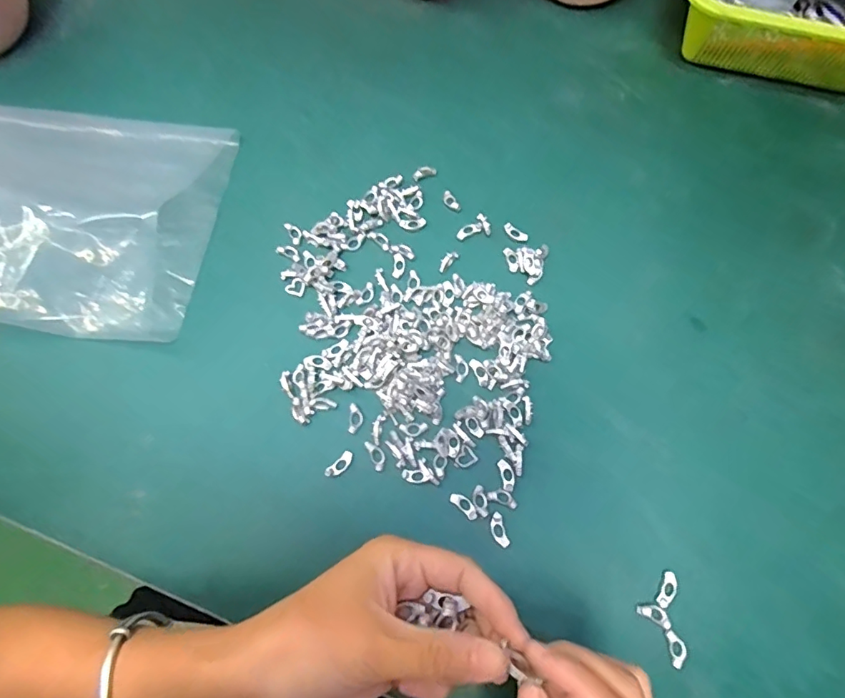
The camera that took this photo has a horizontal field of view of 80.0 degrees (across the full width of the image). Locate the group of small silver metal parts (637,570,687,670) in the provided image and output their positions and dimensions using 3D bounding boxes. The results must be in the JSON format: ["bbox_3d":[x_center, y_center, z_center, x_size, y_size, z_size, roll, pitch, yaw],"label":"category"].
[{"bbox_3d":[0.148,0.167,0.311,0.026,0.004,0.053,-1,71,0],"label":"group of small silver metal parts"}]

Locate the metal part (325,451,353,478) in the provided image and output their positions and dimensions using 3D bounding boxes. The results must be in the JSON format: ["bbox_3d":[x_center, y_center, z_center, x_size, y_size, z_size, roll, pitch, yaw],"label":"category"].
[{"bbox_3d":[-0.057,0.080,0.347,0.023,0.004,0.009,-41,75,-12],"label":"metal part"}]

